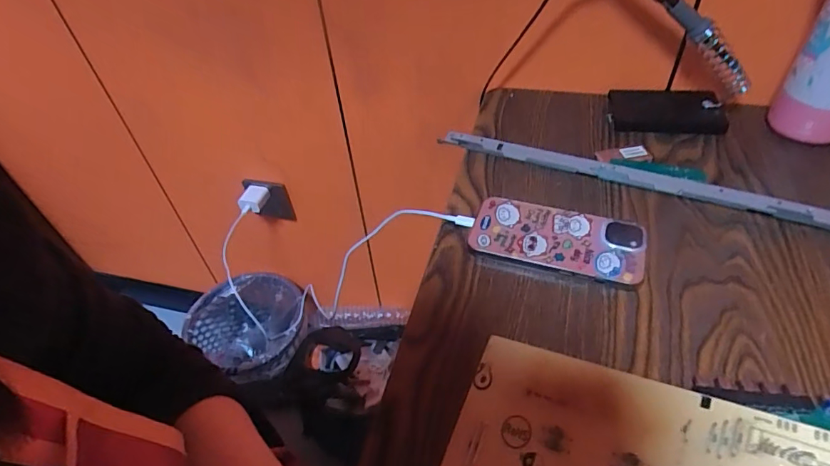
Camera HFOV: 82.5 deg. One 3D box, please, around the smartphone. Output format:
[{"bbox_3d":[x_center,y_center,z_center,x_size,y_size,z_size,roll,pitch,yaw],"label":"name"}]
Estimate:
[{"bbox_3d":[0.123,0.005,0.417,0.143,0.015,0.067,13,49,17],"label":"smartphone"}]

